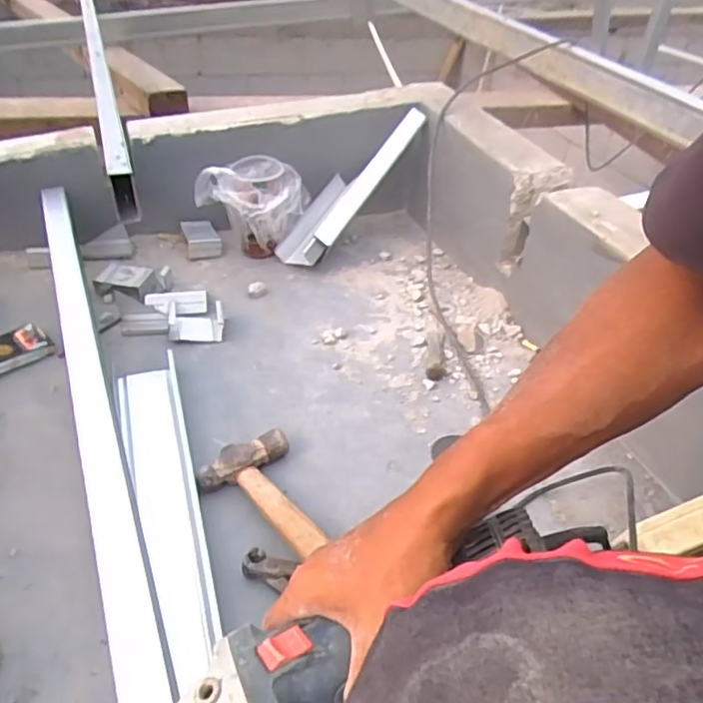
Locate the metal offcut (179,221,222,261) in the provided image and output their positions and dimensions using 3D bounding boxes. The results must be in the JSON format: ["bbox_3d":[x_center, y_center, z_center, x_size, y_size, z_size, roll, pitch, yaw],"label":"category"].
[{"bbox_3d":[-0.256,-0.191,1.037,0.059,0.033,0.079,-10,42,-19],"label":"metal offcut"}]

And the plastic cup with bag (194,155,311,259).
[{"bbox_3d":[-0.171,-0.243,1.021,0.166,0.142,0.131,13,40,8],"label":"plastic cup with bag"}]

